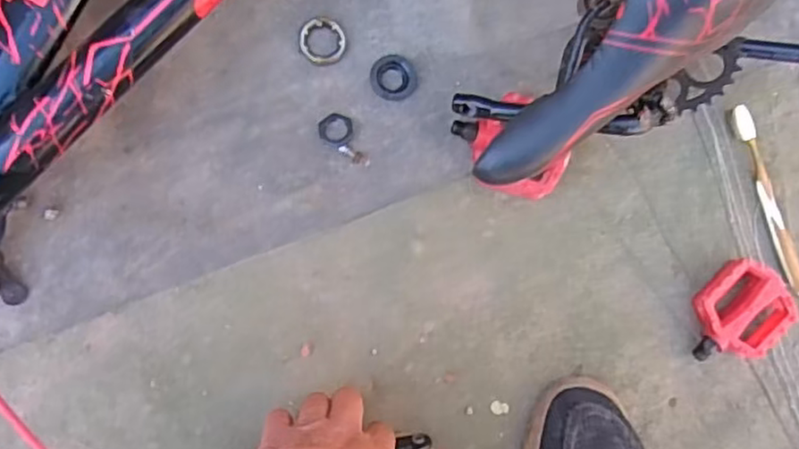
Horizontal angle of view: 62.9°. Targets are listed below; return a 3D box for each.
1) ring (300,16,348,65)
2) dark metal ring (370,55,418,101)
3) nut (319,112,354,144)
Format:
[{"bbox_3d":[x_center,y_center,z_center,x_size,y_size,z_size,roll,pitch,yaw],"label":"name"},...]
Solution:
[{"bbox_3d":[-0.060,-0.145,0.516,0.036,0.007,0.037,0,88,-9],"label":"ring"},{"bbox_3d":[-0.003,-0.117,0.523,0.038,0.012,0.033,-9,89,-9],"label":"dark metal ring"},{"bbox_3d":[-0.050,-0.075,0.516,0.026,0.007,0.024,0,88,-9],"label":"nut"}]

